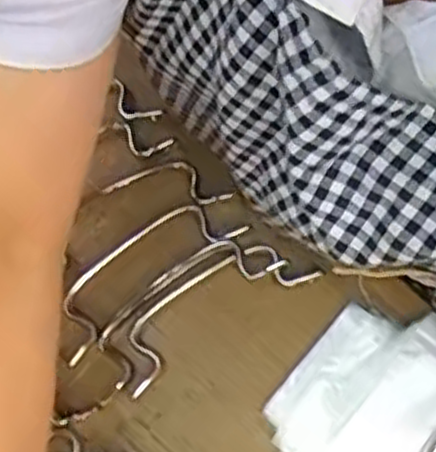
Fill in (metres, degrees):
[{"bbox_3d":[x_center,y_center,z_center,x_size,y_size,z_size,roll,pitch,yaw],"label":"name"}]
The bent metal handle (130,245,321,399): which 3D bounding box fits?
[{"bbox_3d":[-0.005,0.045,0.455,0.125,0.019,0.040,-33,79,-6],"label":"bent metal handle"}]

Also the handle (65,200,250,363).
[{"bbox_3d":[-0.045,0.024,0.462,0.127,0.008,0.040,-38,79,-7],"label":"handle"}]

